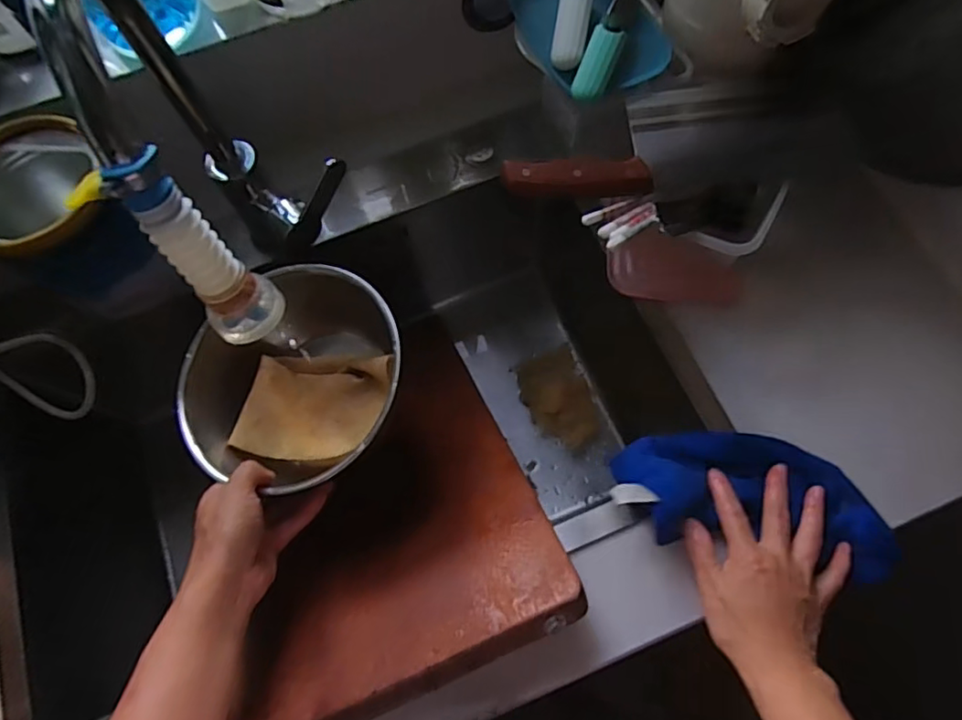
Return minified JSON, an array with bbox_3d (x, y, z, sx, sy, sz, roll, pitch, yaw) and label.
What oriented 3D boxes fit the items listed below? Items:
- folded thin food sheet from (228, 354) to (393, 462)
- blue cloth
[{"bbox_3d":[-0.148,0.039,0.509,0.118,0.034,0.098,7,70,5],"label":"folded thin food sheet"},{"bbox_3d":[0.227,0.111,0.481,0.229,0.037,0.101,12,71,3],"label":"blue cloth"}]

